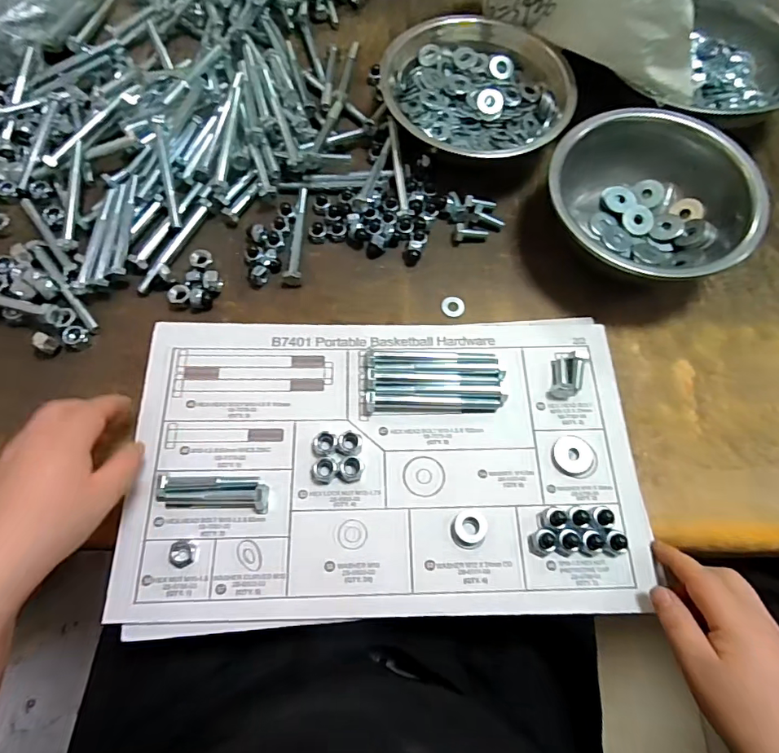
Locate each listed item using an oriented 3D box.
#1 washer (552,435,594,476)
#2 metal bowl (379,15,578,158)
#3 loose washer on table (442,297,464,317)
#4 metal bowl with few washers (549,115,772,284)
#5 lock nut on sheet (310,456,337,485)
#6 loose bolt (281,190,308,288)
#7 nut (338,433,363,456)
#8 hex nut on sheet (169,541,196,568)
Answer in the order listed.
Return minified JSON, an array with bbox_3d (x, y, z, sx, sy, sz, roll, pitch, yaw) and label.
[{"bbox_3d":[0.143,0.061,0.366,0.031,0.004,0.030,1,69,-2],"label":"washer"},{"bbox_3d":[0.086,-0.286,0.474,0.177,0.063,0.177,1,69,-2],"label":"metal bowl"},{"bbox_3d":[0.058,-0.063,0.423,0.020,0.004,0.021,1,69,-2],"label":"loose washer on table"},{"bbox_3d":[0.220,-0.150,0.419,0.159,0.071,0.157,1,69,-2],"label":"metal bowl with few washers"},{"bbox_3d":[-0.049,0.070,0.353,0.018,0.008,0.019,1,69,-2],"label":"lock nut on sheet"},{"bbox_3d":[-0.086,-0.134,0.431,0.015,0.013,0.105,2,69,-1],"label":"loose bolt"},{"bbox_3d":[-0.030,0.052,0.360,0.018,0.010,0.017,1,69,-2],"label":"nut"},{"bbox_3d":[-0.145,0.123,0.328,0.017,0.005,0.016,24,70,7],"label":"hex nut on sheet"}]

